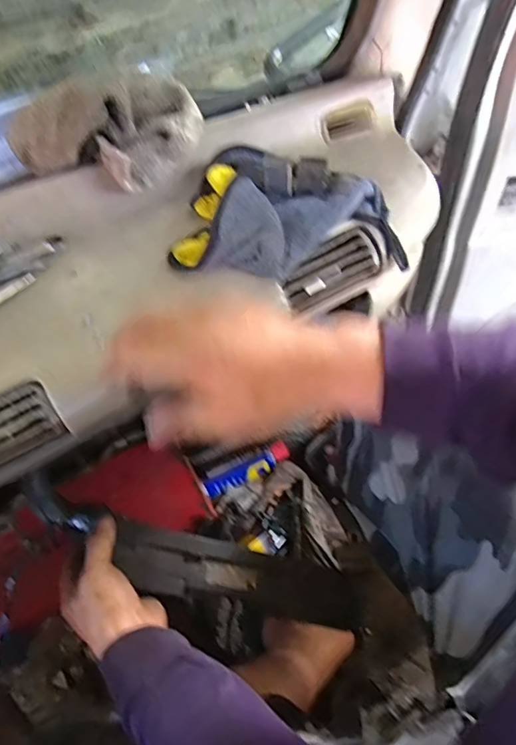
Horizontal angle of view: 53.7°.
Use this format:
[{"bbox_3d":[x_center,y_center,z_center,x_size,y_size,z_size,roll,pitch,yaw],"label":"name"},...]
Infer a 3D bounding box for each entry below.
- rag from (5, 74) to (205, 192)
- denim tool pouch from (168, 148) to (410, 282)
[{"bbox_3d":[-0.135,-0.227,0.476,0.183,0.073,0.089,-22,59,-11],"label":"rag"},{"bbox_3d":[0.036,-0.140,0.481,0.209,0.055,0.151,13,59,11],"label":"denim tool pouch"}]

